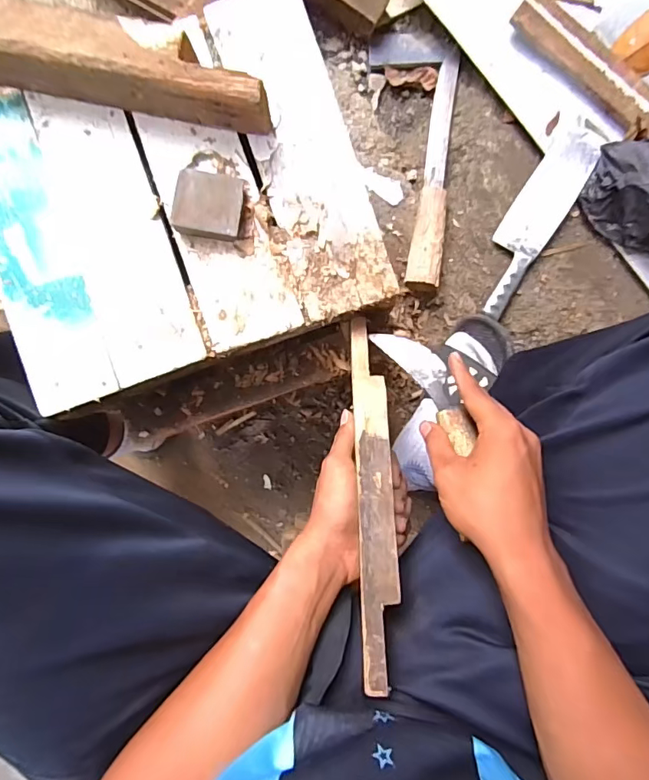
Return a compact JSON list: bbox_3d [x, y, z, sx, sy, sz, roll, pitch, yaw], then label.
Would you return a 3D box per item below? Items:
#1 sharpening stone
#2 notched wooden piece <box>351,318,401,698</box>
[{"bbox_3d":[-0.096,-0.153,0.407,0.055,0.025,0.049,10,91,3],"label":"sharpening stone"},{"bbox_3d":[0.041,0.073,0.394,0.028,0.007,0.294,-2,67,3],"label":"notched wooden piece"}]

